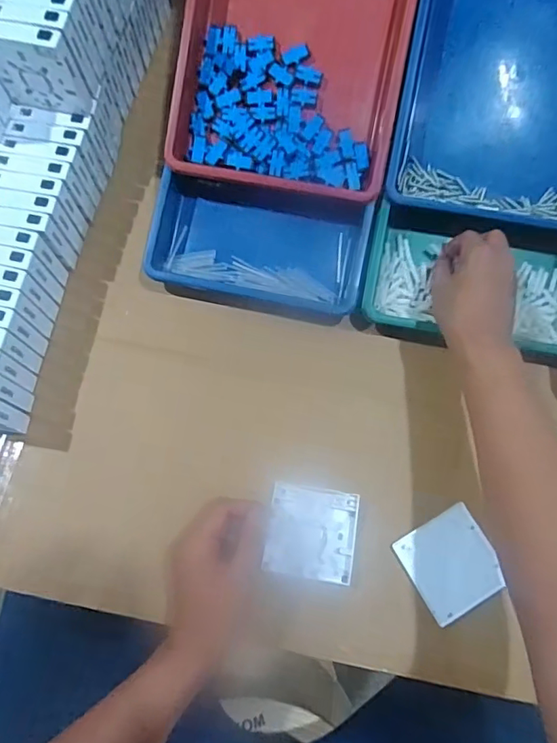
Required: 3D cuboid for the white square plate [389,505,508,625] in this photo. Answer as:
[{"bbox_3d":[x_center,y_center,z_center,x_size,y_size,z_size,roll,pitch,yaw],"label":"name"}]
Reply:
[{"bbox_3d":[0.169,0.187,0.505,0.084,0.006,0.084,-31,69,0],"label":"white square plate"}]

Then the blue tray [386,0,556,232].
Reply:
[{"bbox_3d":[0.256,-0.317,0.542,0.240,0.044,0.309,10,102,2],"label":"blue tray"}]

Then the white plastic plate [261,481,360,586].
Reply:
[{"bbox_3d":[0.034,0.159,0.513,0.084,0.010,0.086,9,73,2],"label":"white plastic plate"}]

